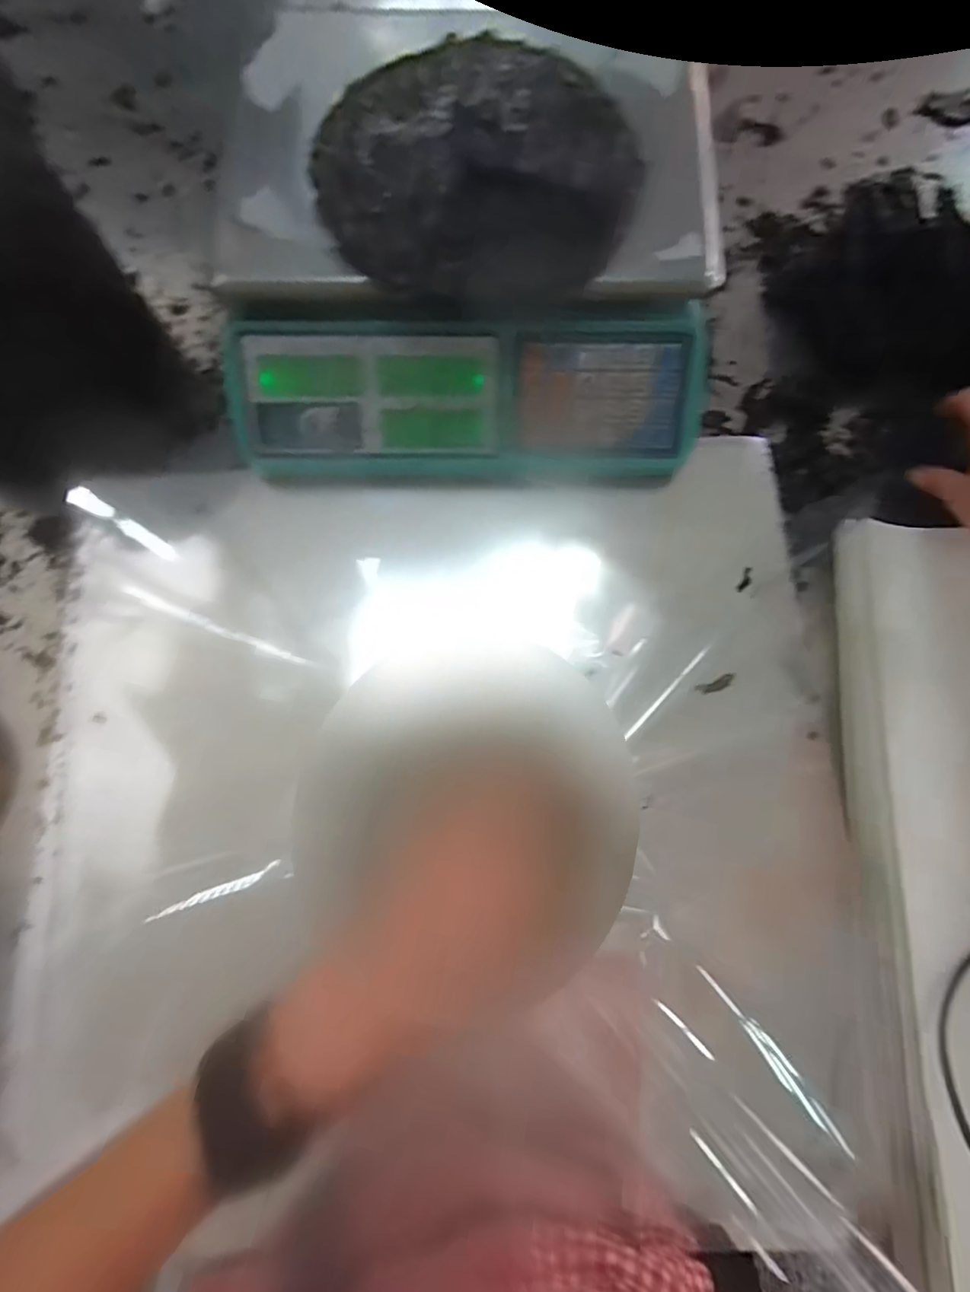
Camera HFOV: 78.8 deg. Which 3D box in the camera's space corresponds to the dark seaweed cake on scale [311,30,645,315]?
[{"bbox_3d":[-0.005,-0.312,0.373,0.196,0.046,0.185,-3,79,0],"label":"dark seaweed cake on scale"}]

